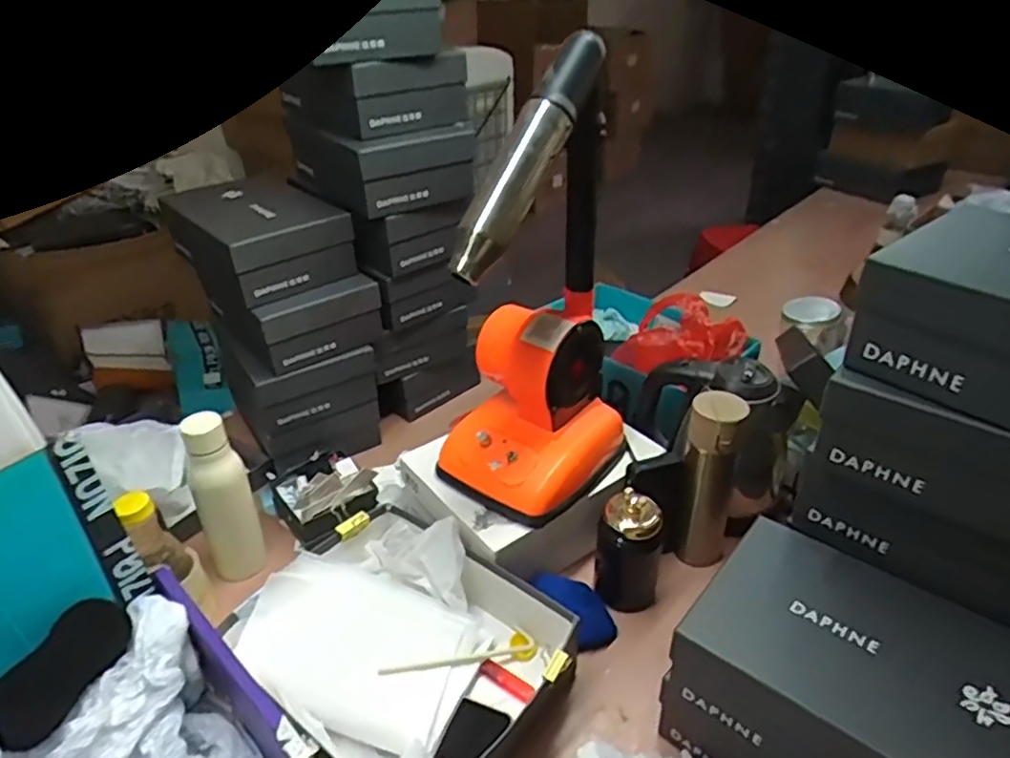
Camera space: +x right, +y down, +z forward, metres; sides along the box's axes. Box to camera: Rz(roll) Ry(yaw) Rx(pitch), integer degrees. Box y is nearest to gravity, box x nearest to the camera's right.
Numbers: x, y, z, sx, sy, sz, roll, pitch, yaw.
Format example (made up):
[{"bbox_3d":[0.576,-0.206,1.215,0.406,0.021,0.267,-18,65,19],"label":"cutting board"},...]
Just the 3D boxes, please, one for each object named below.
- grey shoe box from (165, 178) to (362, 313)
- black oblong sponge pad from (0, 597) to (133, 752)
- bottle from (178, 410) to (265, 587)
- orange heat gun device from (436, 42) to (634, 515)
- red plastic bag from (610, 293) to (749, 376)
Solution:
[{"bbox_3d":[-0.373,-0.219,1.005,0.183,0.094,0.262,-27,41,-33],"label":"grey shoe box"},{"bbox_3d":[-0.390,0.254,0.584,0.011,0.062,0.127,-31,19,33],"label":"black oblong sponge pad"},{"bbox_3d":[-0.356,0.151,0.835,0.063,0.226,0.055,-18,37,-24],"label":"bottle"},{"bbox_3d":[0.026,-0.087,0.754,0.174,0.478,0.220,21,40,31],"label":"orange heat gun device"},{"bbox_3d":[0.276,-0.067,1.027,0.167,0.073,0.151,17,38,26],"label":"red plastic bag"}]

